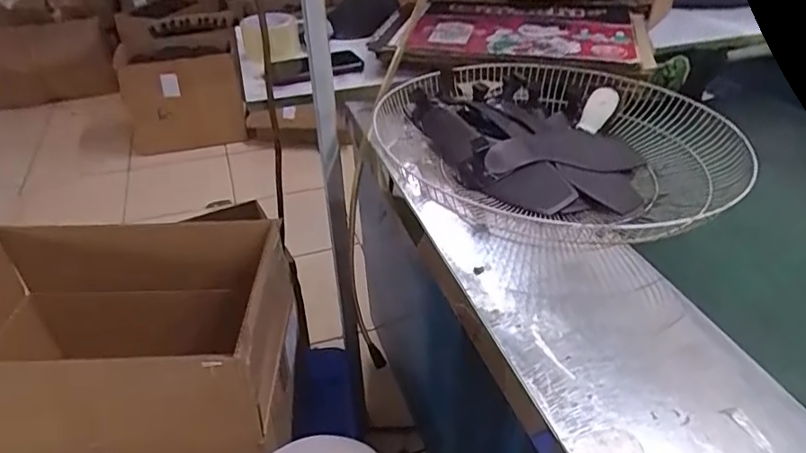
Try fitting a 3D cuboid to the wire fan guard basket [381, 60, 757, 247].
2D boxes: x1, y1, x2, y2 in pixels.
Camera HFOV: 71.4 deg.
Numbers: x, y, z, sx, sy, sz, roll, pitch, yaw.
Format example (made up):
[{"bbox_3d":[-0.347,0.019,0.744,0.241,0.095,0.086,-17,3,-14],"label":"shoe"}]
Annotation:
[{"bbox_3d":[0.195,-0.093,0.711,0.381,0.104,0.415,-1,36,0],"label":"wire fan guard basket"}]

